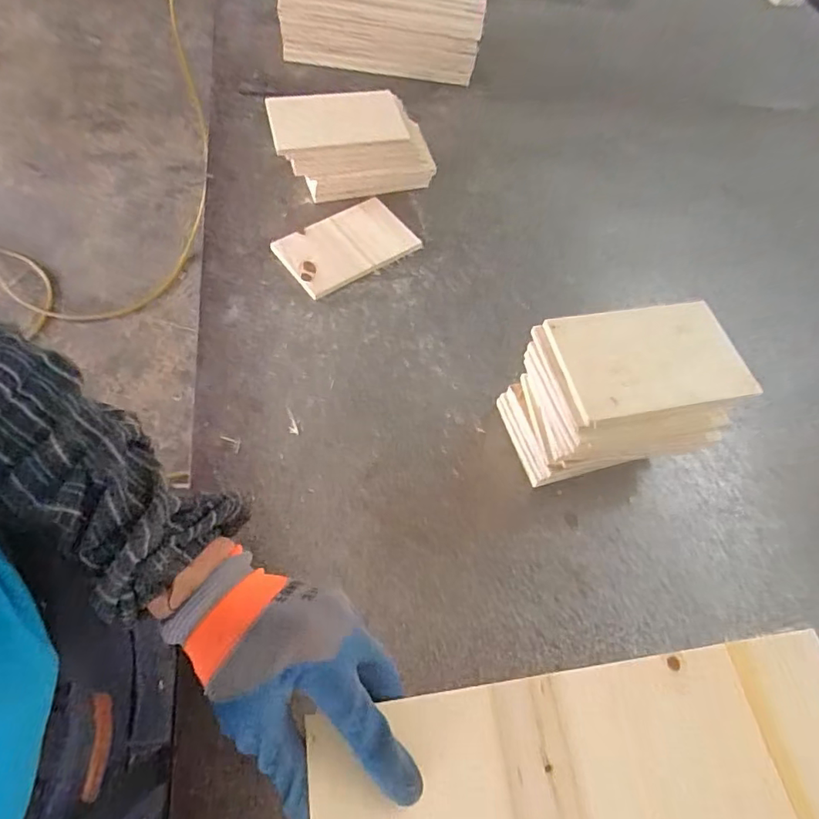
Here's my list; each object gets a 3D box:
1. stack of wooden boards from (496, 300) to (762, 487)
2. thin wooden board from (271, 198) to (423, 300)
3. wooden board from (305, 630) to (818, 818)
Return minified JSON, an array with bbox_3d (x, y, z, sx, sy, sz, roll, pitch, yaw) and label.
[{"bbox_3d":[0.221,-0.008,0.597,0.196,0.171,0.128,-10,63,-10],"label":"stack of wooden boards"},{"bbox_3d":[-0.089,-0.233,0.772,0.177,0.015,0.112,-30,68,-22],"label":"thin wooden board"},{"bbox_3d":[0.118,0.218,0.326,0.345,0.010,0.114,-6,60,-10],"label":"wooden board"}]

